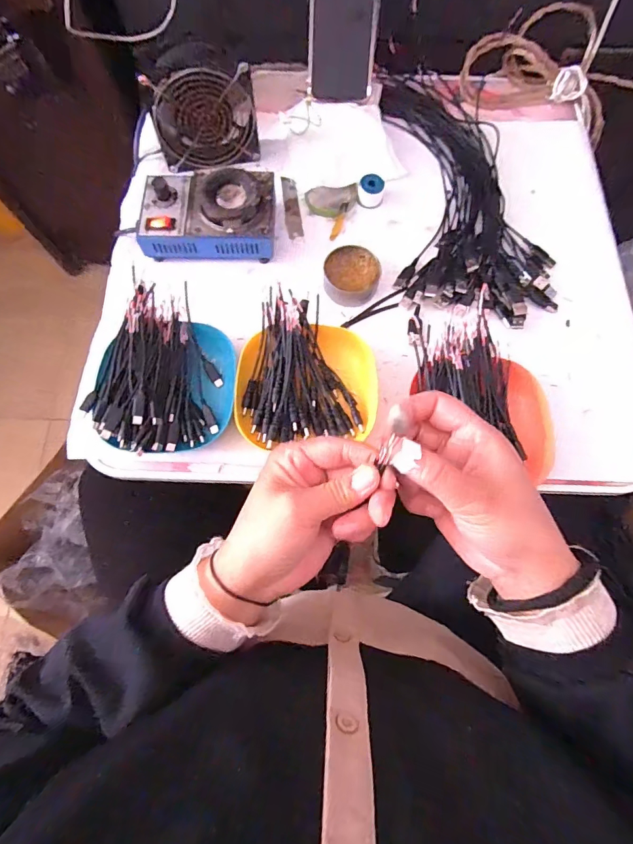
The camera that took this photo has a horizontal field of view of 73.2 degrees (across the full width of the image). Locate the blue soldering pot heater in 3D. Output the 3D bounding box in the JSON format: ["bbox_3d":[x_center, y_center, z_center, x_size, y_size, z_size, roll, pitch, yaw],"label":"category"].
[{"bbox_3d":[-0.123,-0.235,0.491,0.149,0.060,0.099,2,73,0],"label":"blue soldering pot heater"}]

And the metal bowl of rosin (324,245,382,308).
[{"bbox_3d":[0.040,-0.165,0.484,0.061,0.022,0.065,0,73,0],"label":"metal bowl of rosin"}]

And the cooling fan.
[{"bbox_3d":[-0.129,-0.357,0.490,0.118,0.114,0.034,-10,74,-3],"label":"cooling fan"}]

